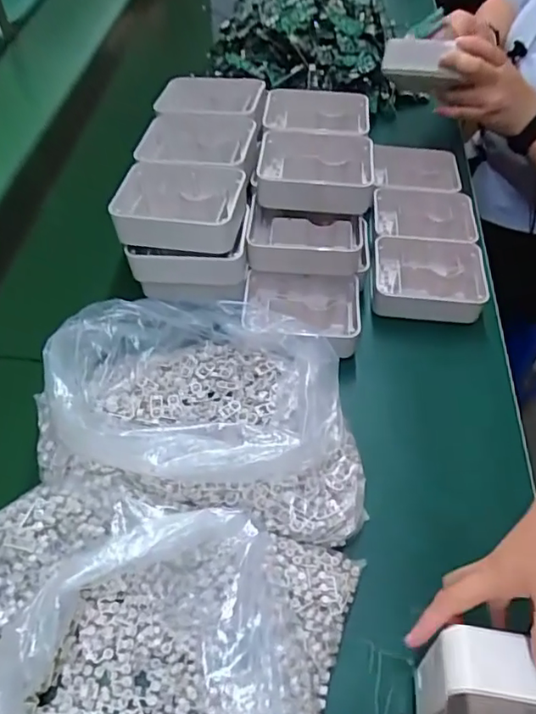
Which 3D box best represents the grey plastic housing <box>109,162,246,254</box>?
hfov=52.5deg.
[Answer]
[{"bbox_3d":[-0.092,-0.160,0.573,0.134,0.041,0.104,2,53,2],"label":"grey plastic housing"}]

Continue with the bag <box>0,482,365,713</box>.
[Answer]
[{"bbox_3d":[-0.116,0.210,0.373,0.319,0.096,0.264,14,54,10],"label":"bag"}]

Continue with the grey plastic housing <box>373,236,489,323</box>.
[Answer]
[{"bbox_3d":[0.191,-0.092,0.647,0.128,0.042,0.101,3,53,2],"label":"grey plastic housing"}]

